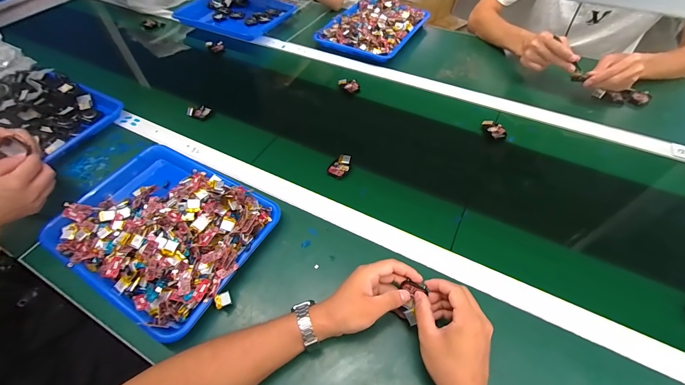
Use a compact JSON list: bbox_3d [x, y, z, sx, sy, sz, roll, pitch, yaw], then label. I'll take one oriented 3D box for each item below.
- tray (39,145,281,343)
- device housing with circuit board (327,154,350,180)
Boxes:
[{"bbox_3d":[-0.300,0.052,0.507,0.340,0.054,0.256,24,57,18],"label":"tray"},{"bbox_3d":[-0.003,-0.053,0.600,0.038,0.022,0.049,20,56,16],"label":"device housing with circuit board"}]

